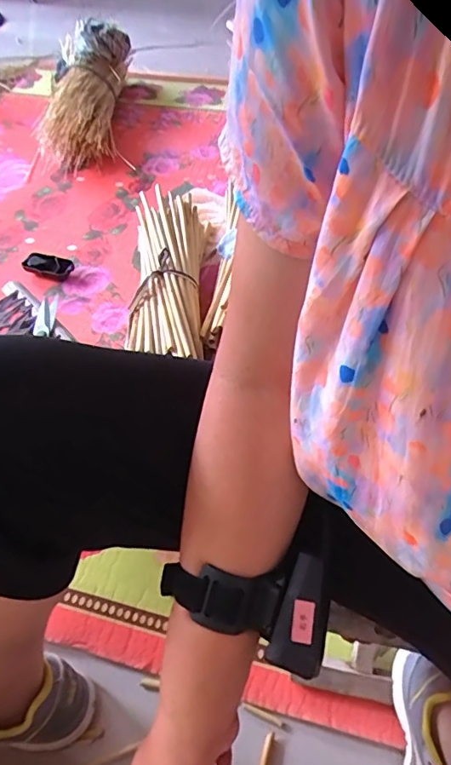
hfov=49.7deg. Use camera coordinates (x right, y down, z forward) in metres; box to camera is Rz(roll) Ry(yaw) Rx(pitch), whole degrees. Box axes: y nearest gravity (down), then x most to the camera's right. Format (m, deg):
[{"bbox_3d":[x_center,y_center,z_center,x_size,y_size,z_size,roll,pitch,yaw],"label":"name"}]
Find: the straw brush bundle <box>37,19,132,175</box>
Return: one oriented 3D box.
[{"bbox_3d":[-0.442,-0.937,1.540,0.239,0.144,0.778,-3,52,-2],"label":"straw brush bundle"}]

